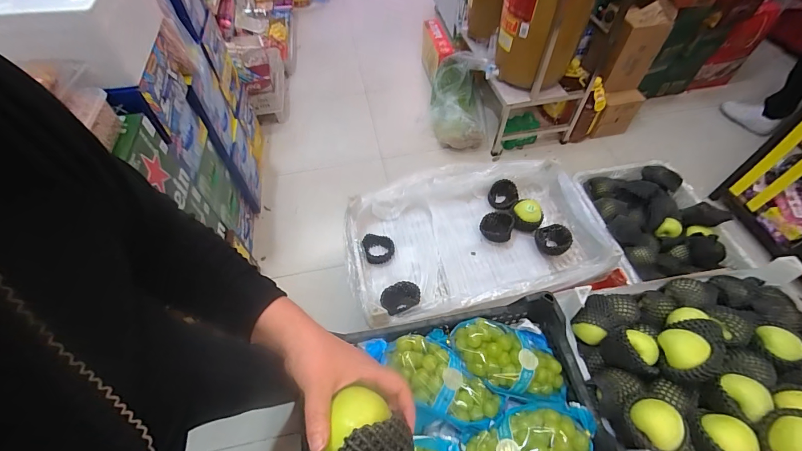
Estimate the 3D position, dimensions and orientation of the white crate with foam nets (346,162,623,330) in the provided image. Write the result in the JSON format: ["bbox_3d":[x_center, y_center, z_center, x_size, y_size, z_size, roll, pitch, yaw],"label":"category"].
[{"bbox_3d":[0.206,0.026,1.045,0.683,0.125,0.432,-12,53,-5],"label":"white crate with foam nets"}]

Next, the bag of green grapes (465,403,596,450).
[{"bbox_3d":[0.214,0.377,0.622,0.248,0.061,0.126,-9,52,-2],"label":"bag of green grapes"}]

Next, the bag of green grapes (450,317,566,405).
[{"bbox_3d":[0.209,0.255,0.709,0.220,0.067,0.131,5,53,8],"label":"bag of green grapes"}]

